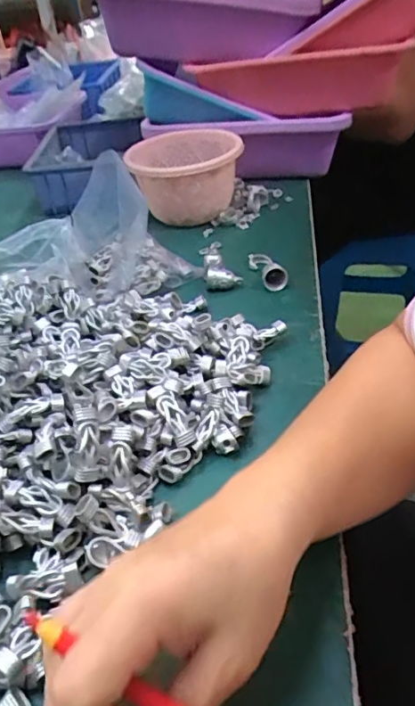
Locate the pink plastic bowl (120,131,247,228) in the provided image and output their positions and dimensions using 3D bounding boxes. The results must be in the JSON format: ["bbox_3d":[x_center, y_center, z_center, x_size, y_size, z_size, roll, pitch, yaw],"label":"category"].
[{"bbox_3d":[-0.025,-0.204,0.663,0.134,0.084,0.122,0,37,9],"label":"pink plastic bowl"}]

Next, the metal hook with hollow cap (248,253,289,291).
[{"bbox_3d":[0.062,-0.087,0.567,0.024,0.026,0.061,-12,37,-8],"label":"metal hook with hollow cap"}]

